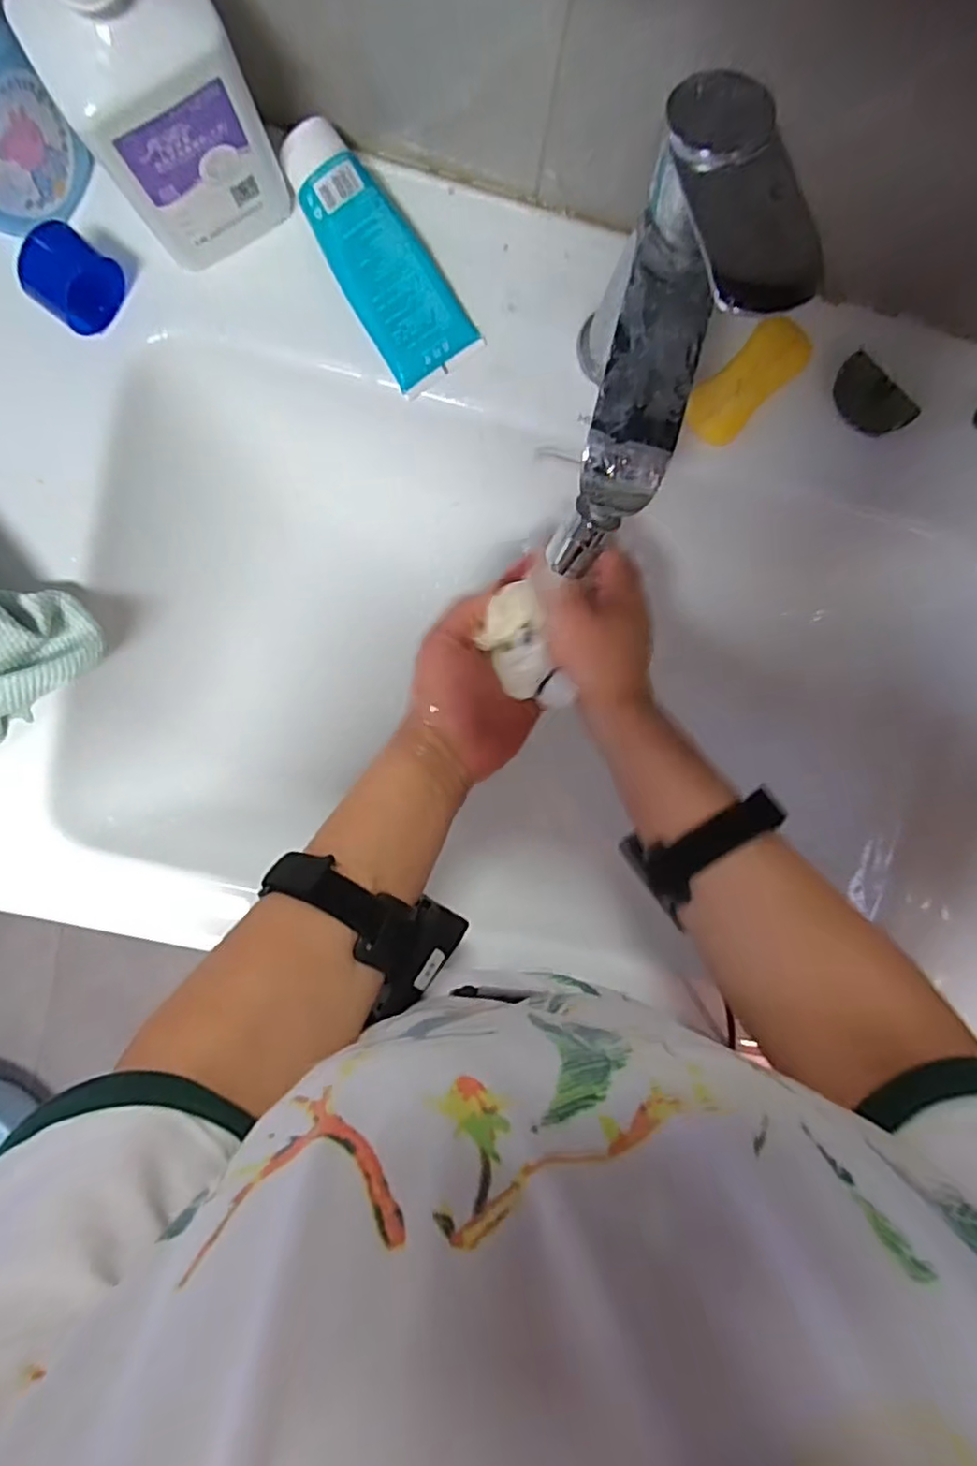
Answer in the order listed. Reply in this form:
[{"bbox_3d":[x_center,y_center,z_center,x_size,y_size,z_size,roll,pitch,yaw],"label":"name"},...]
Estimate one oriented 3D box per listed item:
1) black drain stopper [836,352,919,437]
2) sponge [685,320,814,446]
[{"bbox_3d":[0.252,-0.221,0.427,0.031,0.018,0.056,-42,98,1],"label":"black drain stopper"},{"bbox_3d":[0.166,-0.226,0.415,0.080,0.020,0.039,-45,97,1],"label":"sponge"}]

